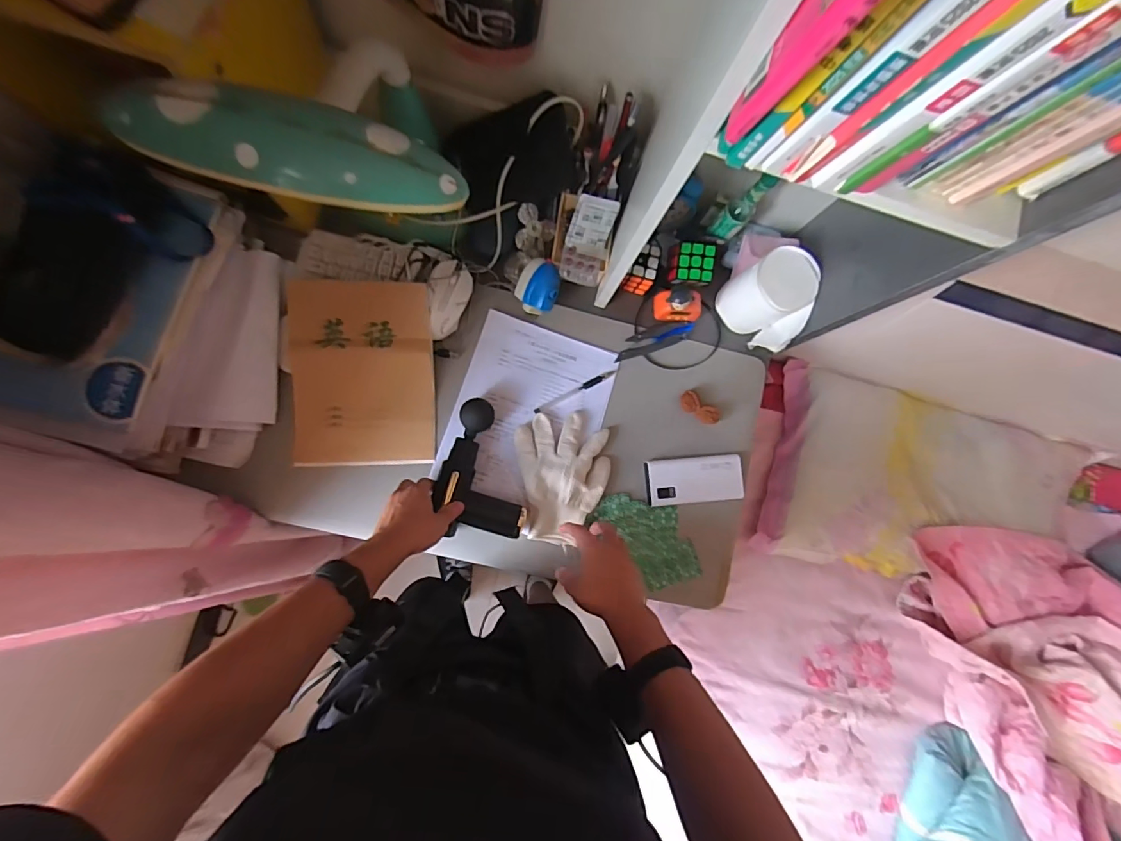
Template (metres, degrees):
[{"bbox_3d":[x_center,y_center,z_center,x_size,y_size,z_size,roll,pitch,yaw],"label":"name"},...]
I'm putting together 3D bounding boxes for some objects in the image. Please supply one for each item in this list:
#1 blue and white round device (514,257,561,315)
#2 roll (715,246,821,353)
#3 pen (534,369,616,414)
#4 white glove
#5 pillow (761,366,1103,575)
[{"bbox_3d":[-0.033,-0.196,0.714,0.063,0.055,0.071,16,83,-6],"label":"blue and white round device"},{"bbox_3d":[0.312,-0.171,0.715,0.086,0.123,0.121,-26,88,-9],"label":"roll"},{"bbox_3d":[0.023,-0.044,0.732,0.136,0.007,0.009,-27,89,-9],"label":"pen"},{"bbox_3d":[0.007,0.080,0.676,0.123,0.024,0.174,-3,85,-8],"label":"white glove"},{"bbox_3d":[0.657,0.124,0.880,0.536,0.110,0.324,13,83,-6],"label":"pillow"}]

